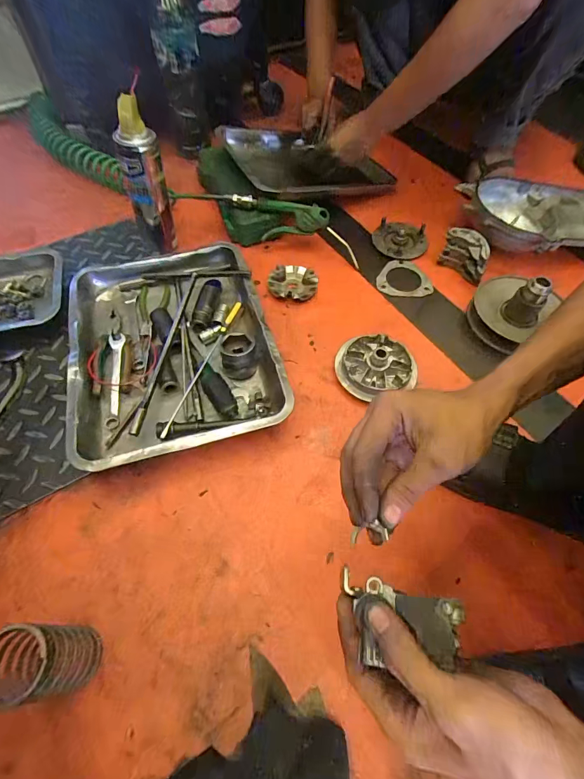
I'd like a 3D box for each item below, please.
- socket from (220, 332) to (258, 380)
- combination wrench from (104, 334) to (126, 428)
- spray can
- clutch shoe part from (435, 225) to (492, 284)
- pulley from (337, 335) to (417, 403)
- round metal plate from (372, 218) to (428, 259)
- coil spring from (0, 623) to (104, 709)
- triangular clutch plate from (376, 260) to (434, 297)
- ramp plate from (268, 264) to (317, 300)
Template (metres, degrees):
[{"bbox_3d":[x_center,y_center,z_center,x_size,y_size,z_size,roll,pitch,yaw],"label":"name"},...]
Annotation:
[{"bbox_3d":[-0.079,-0.053,0.546,0.051,0.043,0.056,-7,59,-5],"label":"socket"},{"bbox_3d":[-0.259,-0.016,0.545,0.022,0.005,0.157,1,60,-18],"label":"combination wrench"},{"bbox_3d":[-0.245,-0.352,0.626,0.065,0.244,0.067,1,58,-1],"label":"spray can"},{"bbox_3d":[0.317,-0.245,0.684,0.041,0.066,0.089,-40,67,-22],"label":"clutch shoe part"},{"bbox_3d":[0.125,-0.039,0.573,0.110,0.048,0.102,1,58,-1],"label":"pulley"},{"bbox_3d":[0.215,-0.297,0.738,0.106,0.021,0.102,1,58,-1],"label":"round metal plate"},{"bbox_3d":[-0.227,0.247,0.340,0.064,0.104,0.055,-9,59,-7],"label":"coil spring"},{"bbox_3d":[0.206,-0.208,0.698,0.100,0.005,0.086,0,64,-2],"label":"triangular clutch plate"},{"bbox_3d":[0.002,-0.191,0.670,0.084,0.017,0.072,9,59,4],"label":"ramp plate"}]

